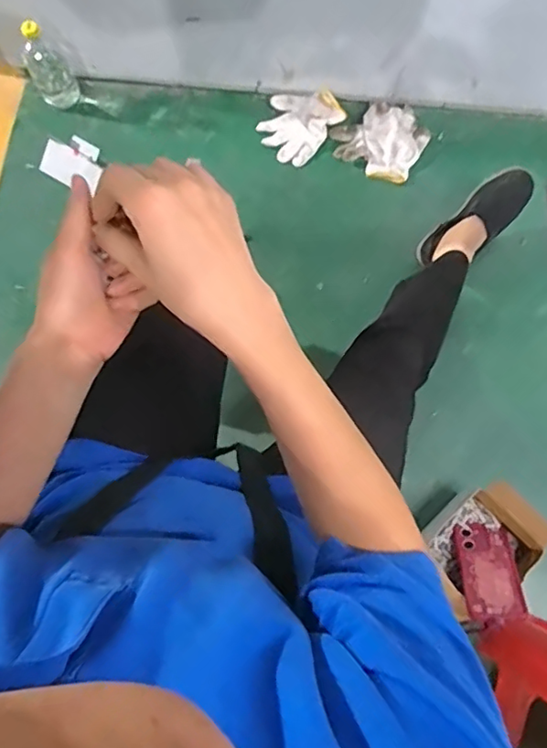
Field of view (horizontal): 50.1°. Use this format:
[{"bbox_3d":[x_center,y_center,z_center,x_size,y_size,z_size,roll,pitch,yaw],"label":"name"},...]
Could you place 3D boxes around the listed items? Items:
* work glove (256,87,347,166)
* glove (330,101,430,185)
[{"bbox_3d":[0.050,-0.523,1.209,0.140,0.020,0.168,41,79,9],"label":"work glove"},{"bbox_3d":[0.220,-0.485,1.197,0.172,0.031,0.155,31,78,7],"label":"glove"}]

